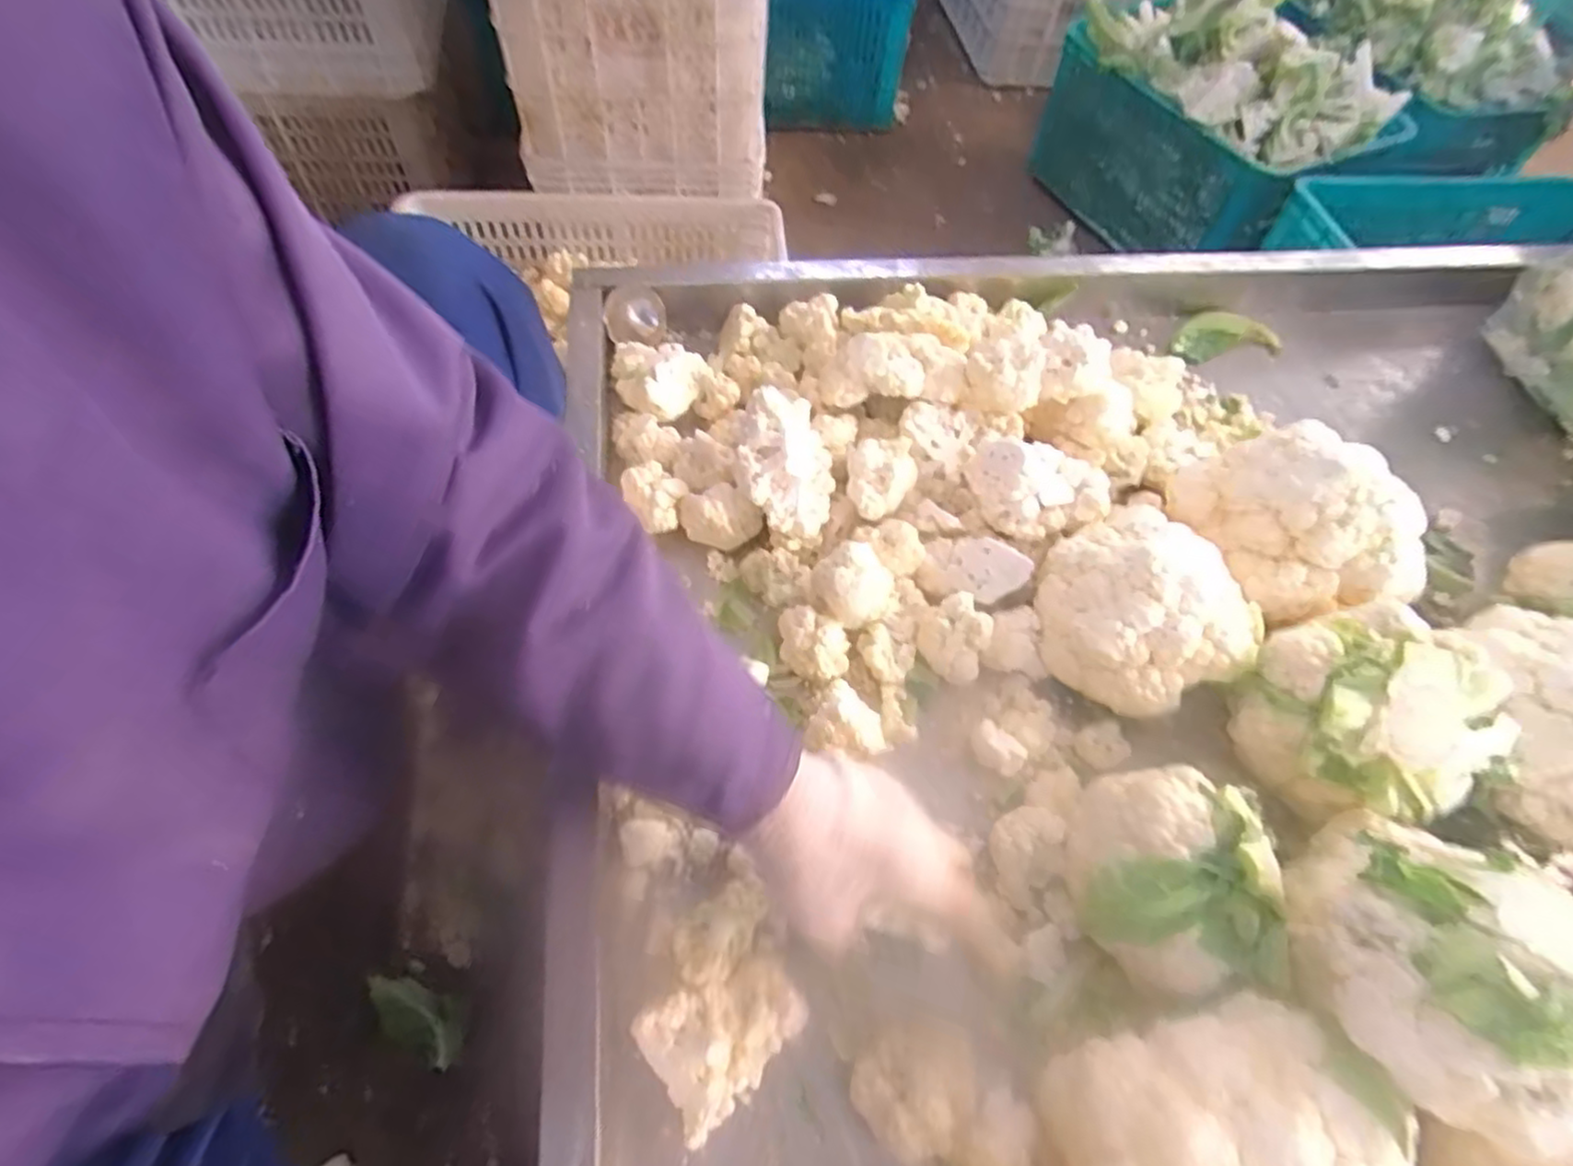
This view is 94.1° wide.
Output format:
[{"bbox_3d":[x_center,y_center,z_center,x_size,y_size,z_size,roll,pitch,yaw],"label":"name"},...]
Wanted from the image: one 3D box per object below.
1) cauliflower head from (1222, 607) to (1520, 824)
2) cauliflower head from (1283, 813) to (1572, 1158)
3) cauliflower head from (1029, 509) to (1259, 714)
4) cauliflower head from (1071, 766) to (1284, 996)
[{"bbox_3d":[0.404,0.084,0.510,0.146,0.099,0.144,-35,67,-22],"label":"cauliflower head"},{"bbox_3d":[0.321,0.185,0.343,0.104,0.089,0.127,4,59,-2],"label":"cauliflower head"},{"bbox_3d":[0.264,0.018,0.550,0.130,0.084,0.142,2,59,-3],"label":"cauliflower head"},{"bbox_3d":[0.231,0.169,0.437,0.101,0.087,0.131,9,59,2],"label":"cauliflower head"}]

